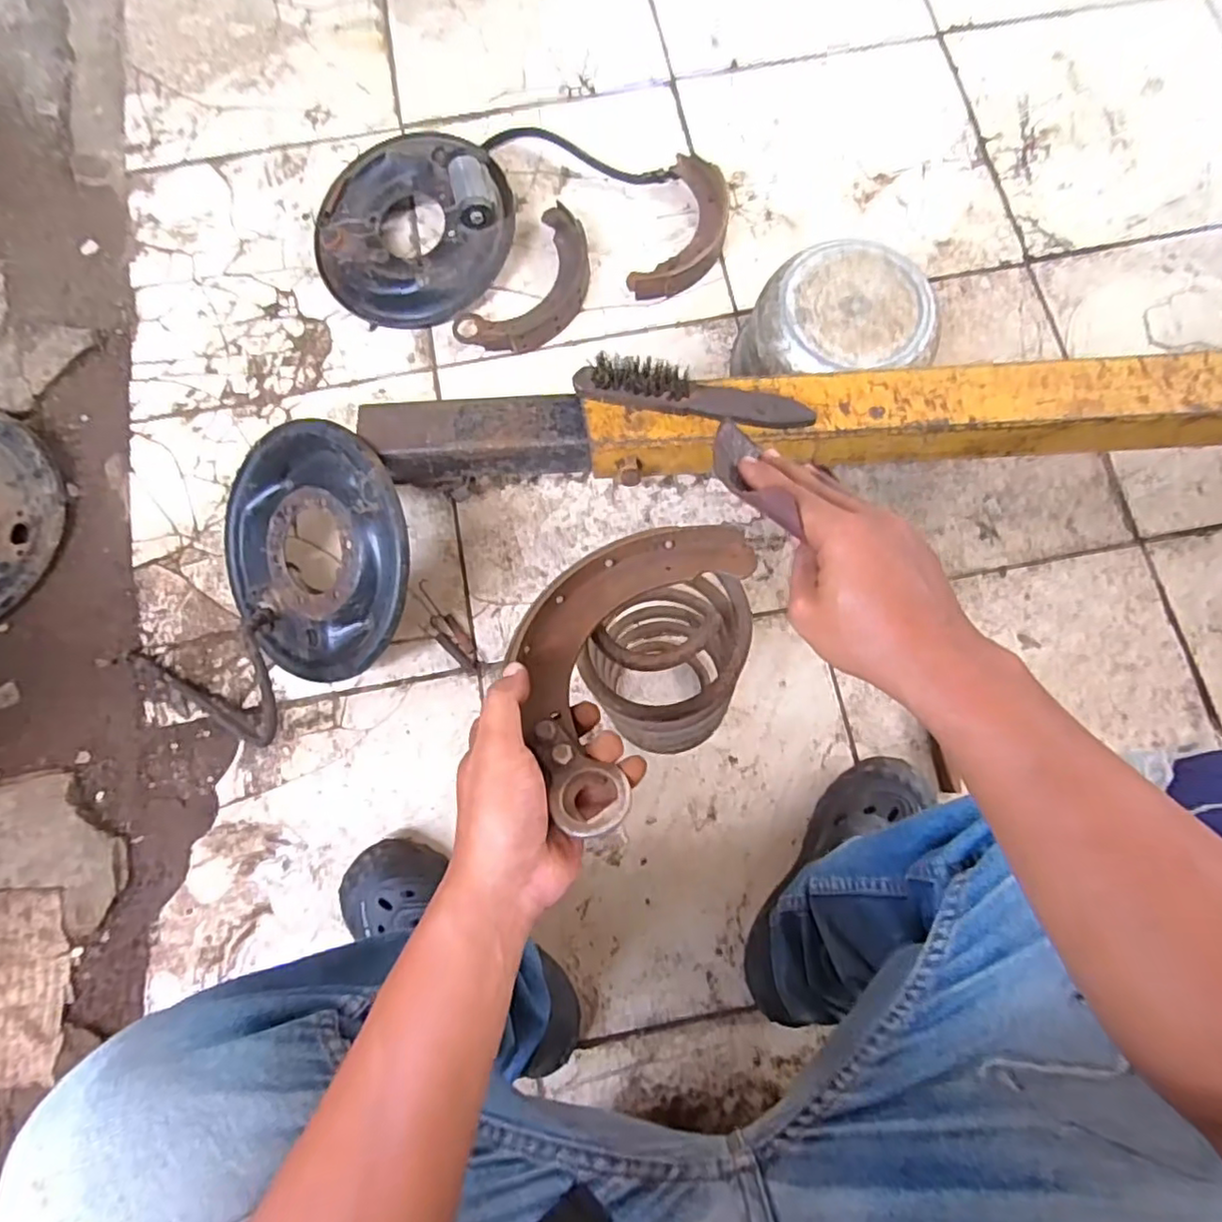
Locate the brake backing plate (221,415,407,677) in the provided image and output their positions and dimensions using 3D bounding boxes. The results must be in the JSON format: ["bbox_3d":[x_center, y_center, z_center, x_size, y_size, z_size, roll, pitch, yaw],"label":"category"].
[{"bbox_3d":[-0.314,-0.066,0.693,0.266,0.028,0.259,3,97,26],"label":"brake backing plate"}]

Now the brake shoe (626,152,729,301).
[{"bbox_3d":[0.104,-0.514,0.876,0.101,0.034,0.224,19,80,5],"label":"brake shoe"}]

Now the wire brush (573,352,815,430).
[{"bbox_3d":[0.080,-0.209,0.632,0.227,0.046,0.035,10,77,3],"label":"wire brush"}]

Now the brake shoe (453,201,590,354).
[{"bbox_3d":[-0.101,-0.424,0.862,0.121,0.033,0.224,38,82,8],"label":"brake shoe"}]

